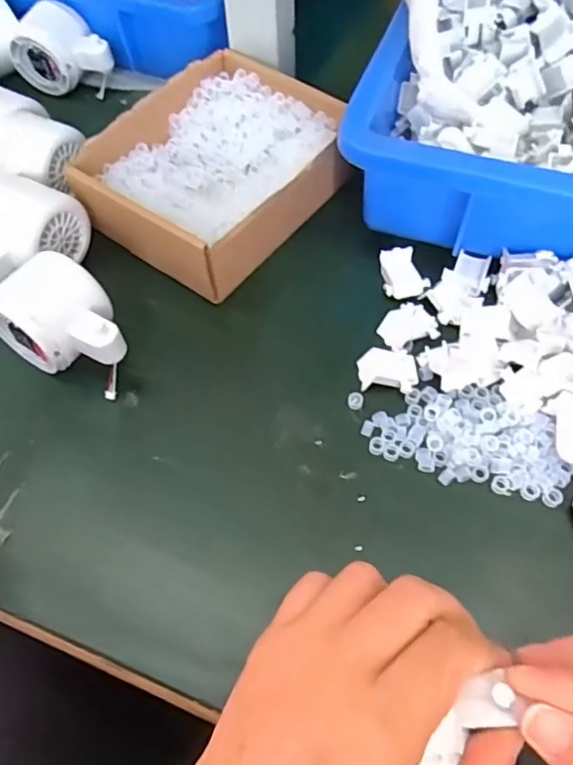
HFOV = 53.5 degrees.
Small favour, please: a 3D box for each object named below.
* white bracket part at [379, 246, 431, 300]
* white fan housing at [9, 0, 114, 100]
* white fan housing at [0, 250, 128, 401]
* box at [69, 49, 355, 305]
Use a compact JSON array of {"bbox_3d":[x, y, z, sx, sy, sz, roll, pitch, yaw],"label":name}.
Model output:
[{"bbox_3d":[0.077,-0.073,0.376,0.029,0.009,0.037,-10,60,-3],"label":"white bracket part"},{"bbox_3d":[-0.193,-0.281,0.489,0.079,0.048,0.062,30,65,18],"label":"white fan housing"},{"bbox_3d":[-0.131,-0.035,0.341,0.082,0.054,0.056,27,65,17],"label":"white fan housing"},{"bbox_3d":[-0.048,-0.154,0.408,0.144,0.047,0.177,34,67,20],"label":"box"}]

